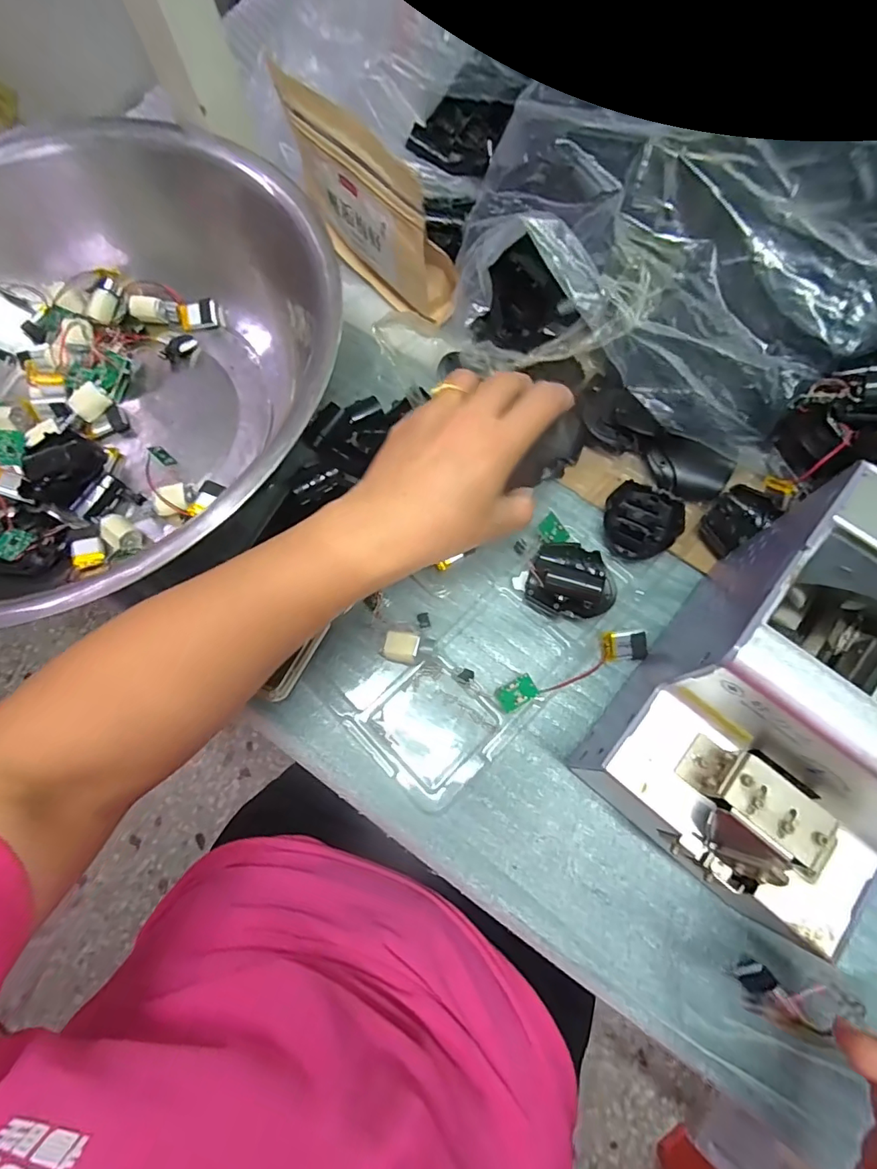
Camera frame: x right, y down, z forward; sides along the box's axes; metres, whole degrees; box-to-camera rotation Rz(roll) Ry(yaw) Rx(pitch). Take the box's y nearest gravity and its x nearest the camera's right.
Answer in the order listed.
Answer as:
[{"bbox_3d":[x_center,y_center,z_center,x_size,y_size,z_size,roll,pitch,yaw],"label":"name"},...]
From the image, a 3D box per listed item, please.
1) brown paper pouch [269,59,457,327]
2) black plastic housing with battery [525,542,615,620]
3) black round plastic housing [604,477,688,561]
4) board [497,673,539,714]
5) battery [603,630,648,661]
[{"bbox_3d":[-0.052,-0.299,0.395,0.030,0.123,0.169,-38,75,-11],"label":"brown paper pouch"},{"bbox_3d":[0.094,-0.001,0.352,0.059,0.016,0.048,21,73,8],"label":"black plastic housing with battery"},{"bbox_3d":[0.148,-0.048,0.362,0.060,0.013,0.054,-43,76,-13],"label":"black round plastic housing"},{"bbox_3d":[0.052,0.072,0.328,0.025,0.004,0.017,-35,65,4],"label":"board"},{"bbox_3d":[0.128,0.042,0.339,0.029,0.009,0.019,-1,71,0],"label":"battery"}]

